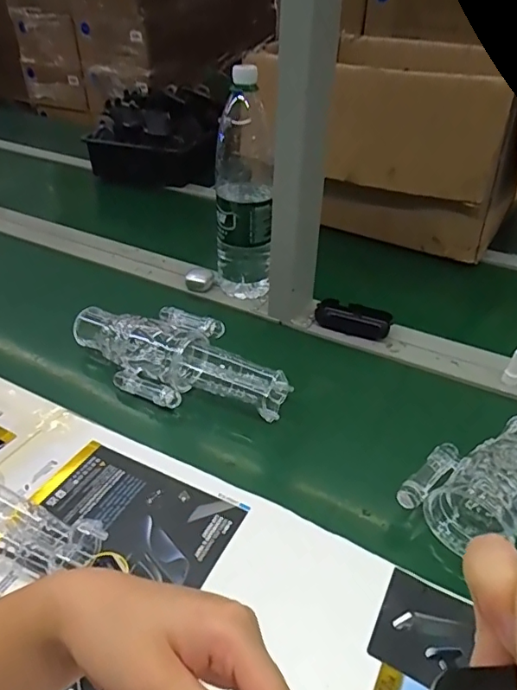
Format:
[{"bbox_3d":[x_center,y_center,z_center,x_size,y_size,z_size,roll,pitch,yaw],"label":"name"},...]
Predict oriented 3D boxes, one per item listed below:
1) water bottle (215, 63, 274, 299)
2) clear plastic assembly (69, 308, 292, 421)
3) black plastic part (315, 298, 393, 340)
[{"bbox_3d":[-0.019,-0.211,0.730,0.080,0.326,0.070,-3,36,-6],"label":"water bottle"},{"bbox_3d":[-0.105,0.011,0.640,0.293,0.061,0.114,19,40,22],"label":"clear plastic assembly"},{"bbox_3d":[0.145,-0.041,0.758,0.108,0.025,0.061,19,40,22],"label":"black plastic part"}]

